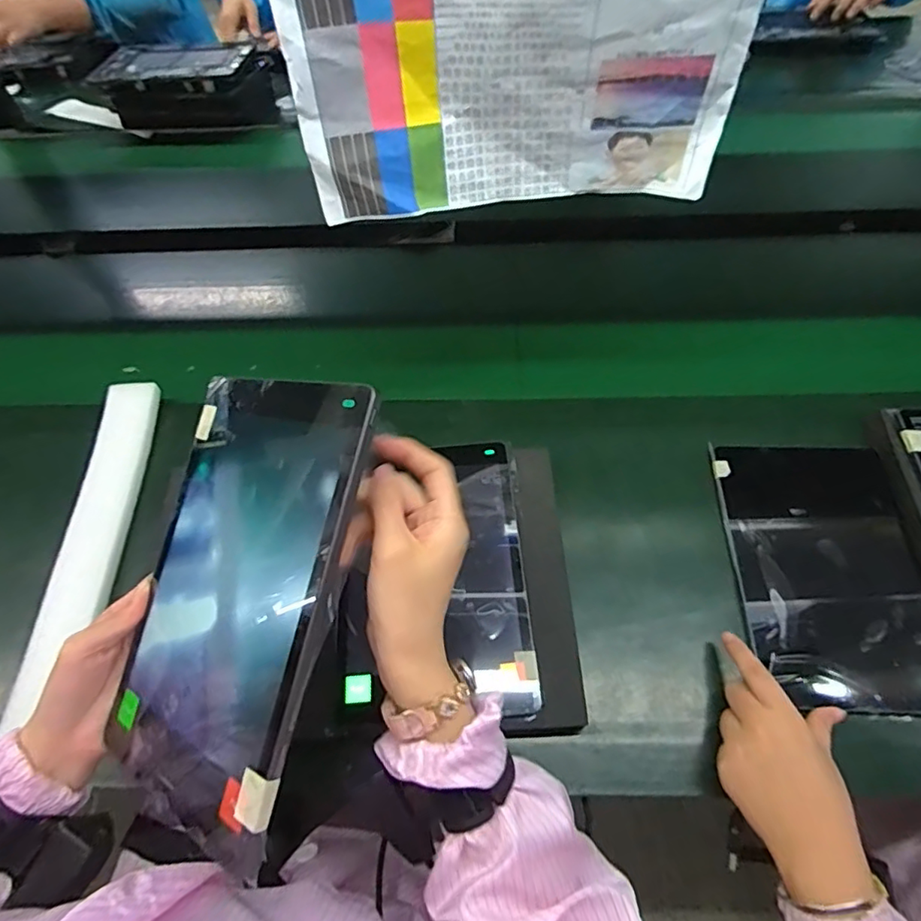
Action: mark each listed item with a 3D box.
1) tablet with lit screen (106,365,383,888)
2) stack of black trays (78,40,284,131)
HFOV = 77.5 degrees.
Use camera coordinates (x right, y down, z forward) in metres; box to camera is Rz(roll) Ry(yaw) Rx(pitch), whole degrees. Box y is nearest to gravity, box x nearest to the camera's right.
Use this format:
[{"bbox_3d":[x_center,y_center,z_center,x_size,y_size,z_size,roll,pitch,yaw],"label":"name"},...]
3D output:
[{"bbox_3d":[-0.136,0.073,0.343,0.161,0.014,0.249,8,79,37],"label":"tablet with lit screen"},{"bbox_3d":[-0.508,-0.707,1.088,0.313,0.098,0.207,-14,57,-7],"label":"stack of black trays"}]

